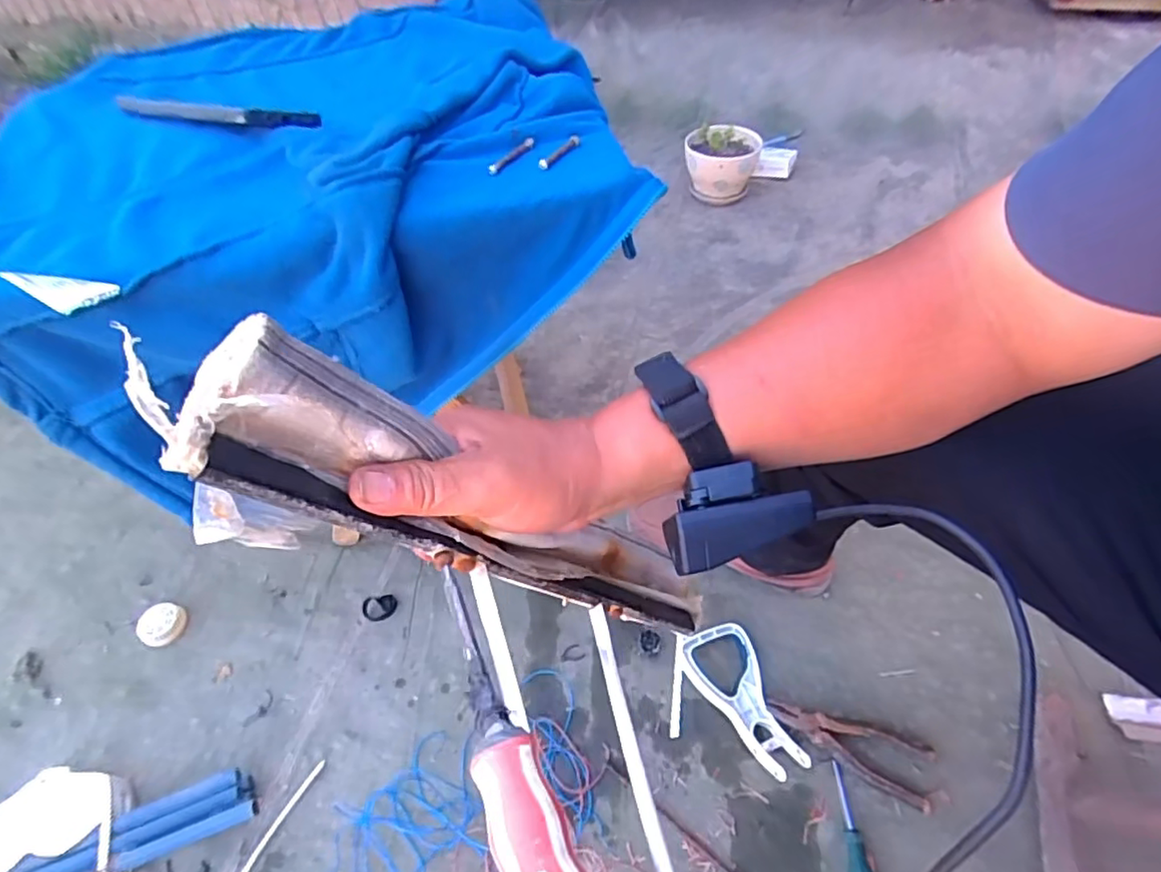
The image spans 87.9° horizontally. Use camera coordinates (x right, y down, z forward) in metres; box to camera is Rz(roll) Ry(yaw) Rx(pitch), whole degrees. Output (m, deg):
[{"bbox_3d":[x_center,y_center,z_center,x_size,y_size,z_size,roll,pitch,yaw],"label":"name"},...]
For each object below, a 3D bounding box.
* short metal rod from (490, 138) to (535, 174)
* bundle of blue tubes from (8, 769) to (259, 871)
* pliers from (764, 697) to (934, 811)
[{"bbox_3d":[-0.053,-0.215,0.463,0.008,0.006,0.049,32,67,33],"label":"short metal rod"},{"bbox_3d":[-0.512,0.424,0.578,0.394,0.047,0.059,-18,51,-12],"label":"bundle of blue tubes"},{"bbox_3d":[0.273,0.320,0.615,0.163,0.026,0.061,12,51,14],"label":"pliers"}]

